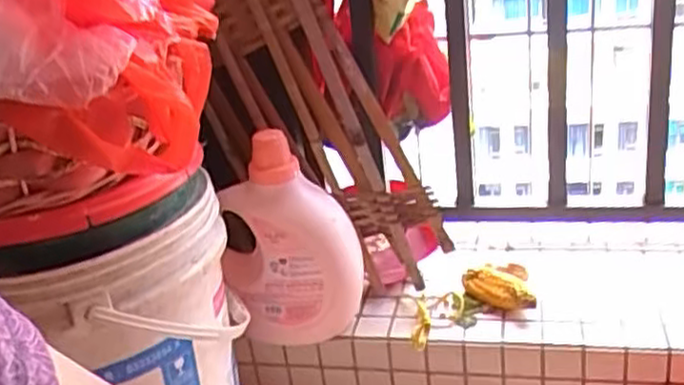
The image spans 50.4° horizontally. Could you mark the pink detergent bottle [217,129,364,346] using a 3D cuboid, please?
[{"bbox_3d":[-0.072,0.064,0.943,0.179,0.279,0.079,-5,23,5],"label":"pink detergent bottle"}]

